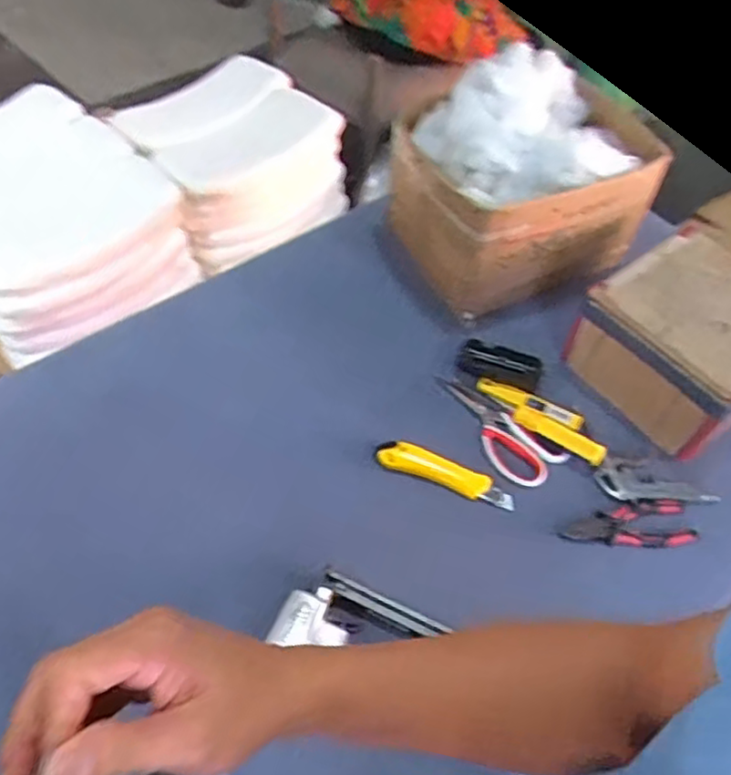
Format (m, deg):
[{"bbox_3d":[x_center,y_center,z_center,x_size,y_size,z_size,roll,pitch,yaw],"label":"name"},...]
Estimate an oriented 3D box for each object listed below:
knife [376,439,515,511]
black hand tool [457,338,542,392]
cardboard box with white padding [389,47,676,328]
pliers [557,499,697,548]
[{"bbox_3d":[0.096,0.101,0.803,0.169,0.024,0.034,17,53,9],"label":"knife"},{"bbox_3d":[0.176,-0.030,0.884,0.105,0.024,0.048,17,53,9],"label":"black hand tool"},{"bbox_3d":[0.209,-0.288,0.938,0.284,0.282,0.245,-18,56,-17],"label":"cardboard box with white padding"},{"bbox_3d":[0.301,0.159,0.773,0.146,0.012,0.056,-4,53,-7],"label":"pliers"}]

